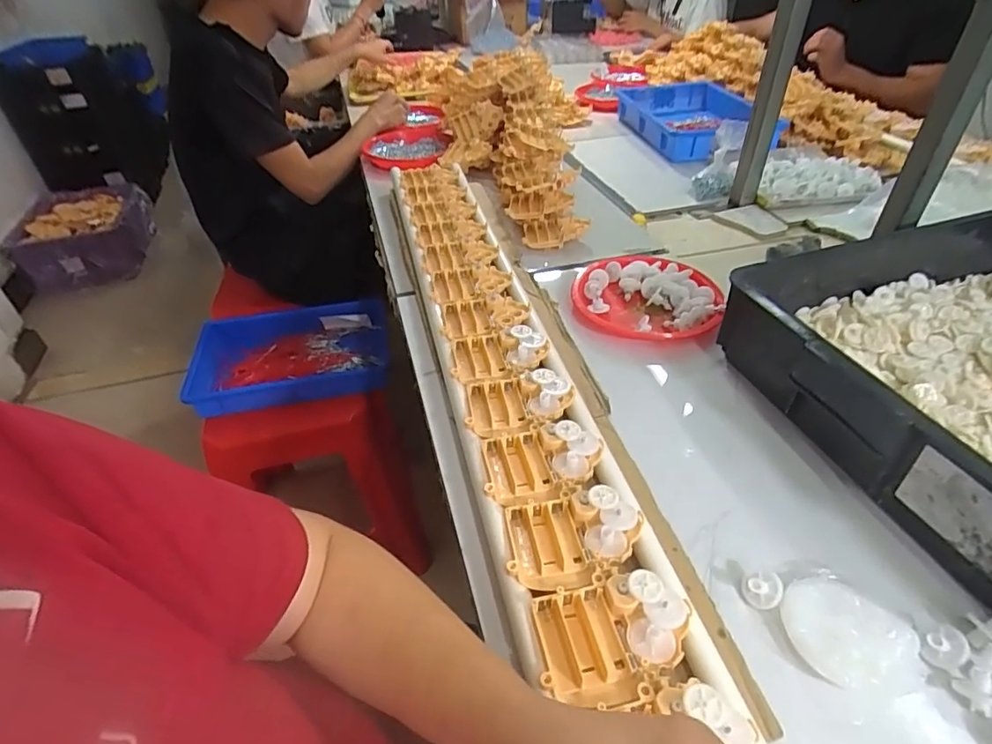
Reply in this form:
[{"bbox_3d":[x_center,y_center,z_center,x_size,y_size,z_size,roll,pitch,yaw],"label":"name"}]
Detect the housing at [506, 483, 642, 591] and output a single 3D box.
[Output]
[{"bbox_3d":[0.057,0.118,0.400,0.099,0.025,0.072,-15,46,-13],"label":"housing"}]

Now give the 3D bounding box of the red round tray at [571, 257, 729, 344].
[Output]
[{"bbox_3d":[0.192,-0.099,0.683,0.174,0.026,0.174,16,47,17],"label":"red round tray"}]

